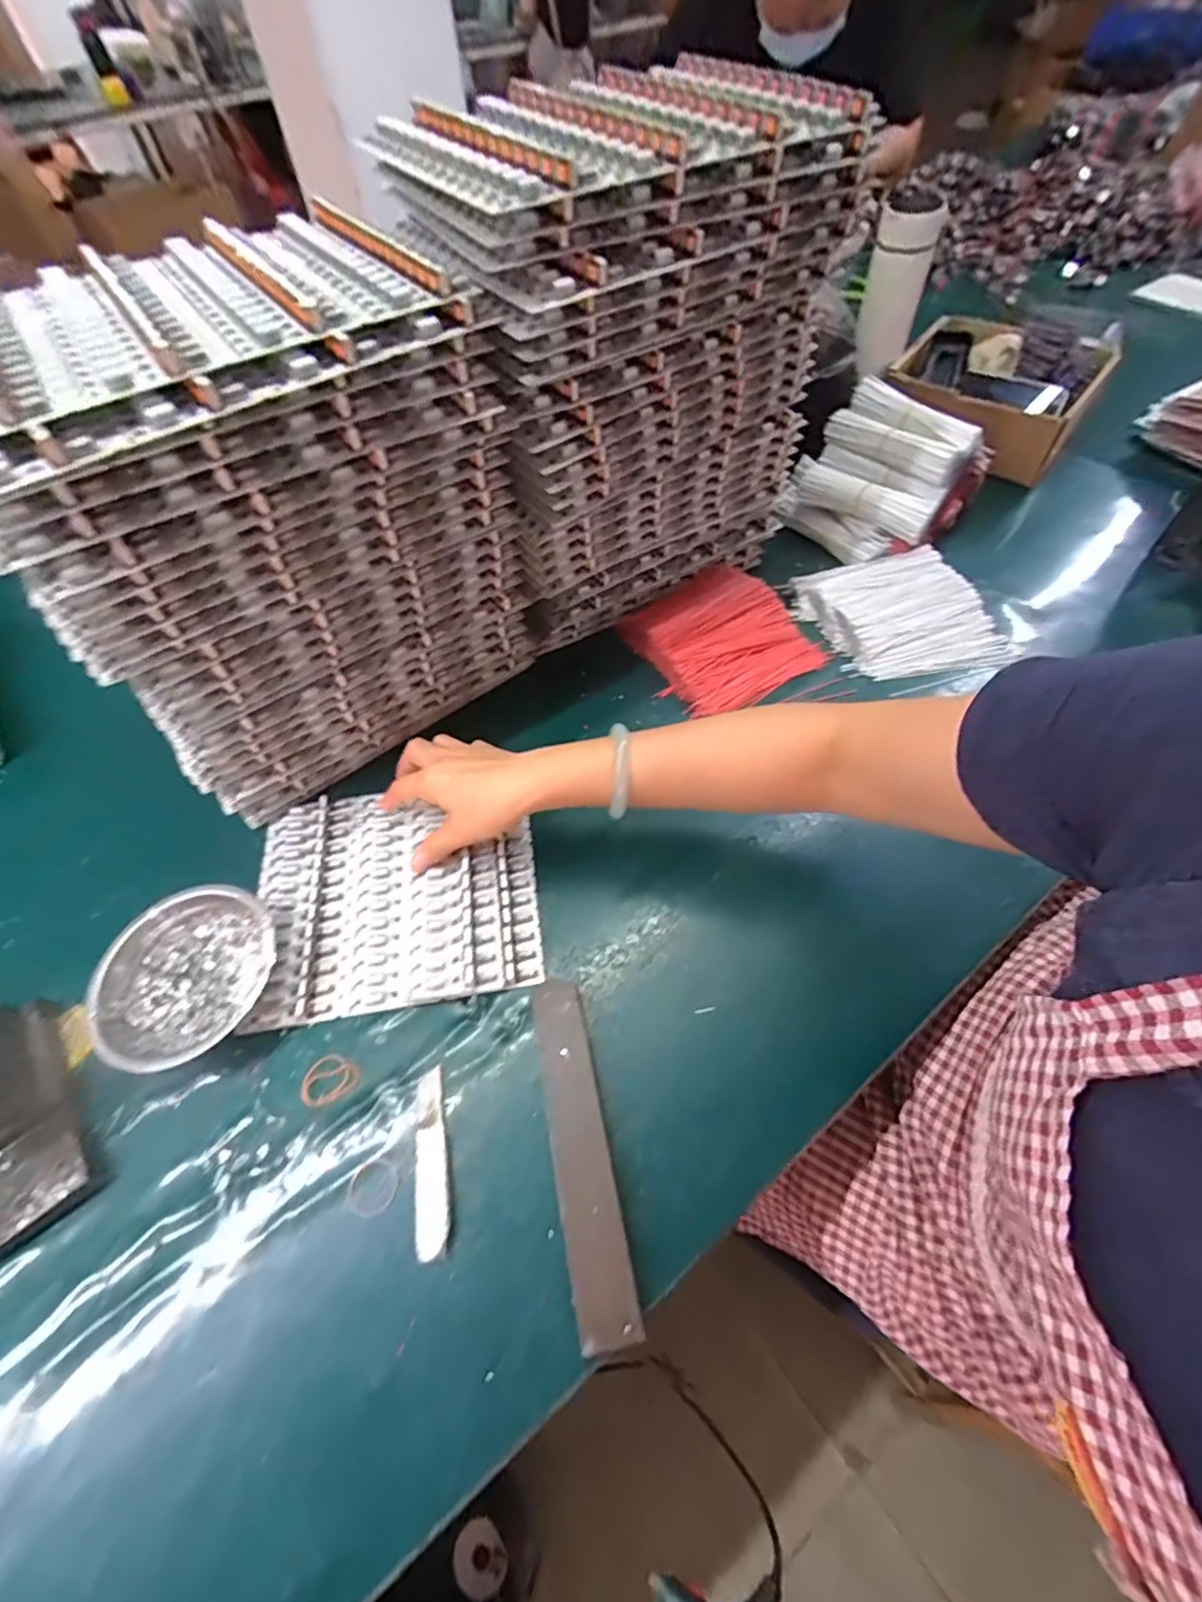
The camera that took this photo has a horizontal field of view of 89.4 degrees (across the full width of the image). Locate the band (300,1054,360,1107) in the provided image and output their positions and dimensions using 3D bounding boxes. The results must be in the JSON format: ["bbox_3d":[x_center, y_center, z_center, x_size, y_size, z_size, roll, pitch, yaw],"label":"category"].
[{"bbox_3d":[-0.188,0.192,0.420,0.039,0.004,0.030,-24,59,-14],"label":"band"}]

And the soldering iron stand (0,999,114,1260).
[{"bbox_3d":[-0.390,0.202,0.387,0.073,0.058,0.146,-33,62,-19],"label":"soldering iron stand"}]

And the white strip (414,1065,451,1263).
[{"bbox_3d":[-0.109,0.226,0.386,0.022,0.011,0.102,-10,57,-5],"label":"white strip"}]

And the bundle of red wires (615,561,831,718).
[{"bbox_3d":[0.124,-0.173,0.632,0.170,0.040,0.167,-23,59,-13],"label":"bundle of red wires"}]

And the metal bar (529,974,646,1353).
[{"bbox_3d":[-0.013,0.211,0.383,0.036,0.009,0.202,-6,54,-13],"label":"metal bar"}]

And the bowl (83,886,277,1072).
[{"bbox_3d":[-0.303,0.129,0.444,0.114,0.037,0.123,-1,57,1],"label":"bowl"}]

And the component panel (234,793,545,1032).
[{"bbox_3d":[-0.165,0.069,0.487,0.219,0.025,0.187,-8,59,-4],"label":"component panel"}]

